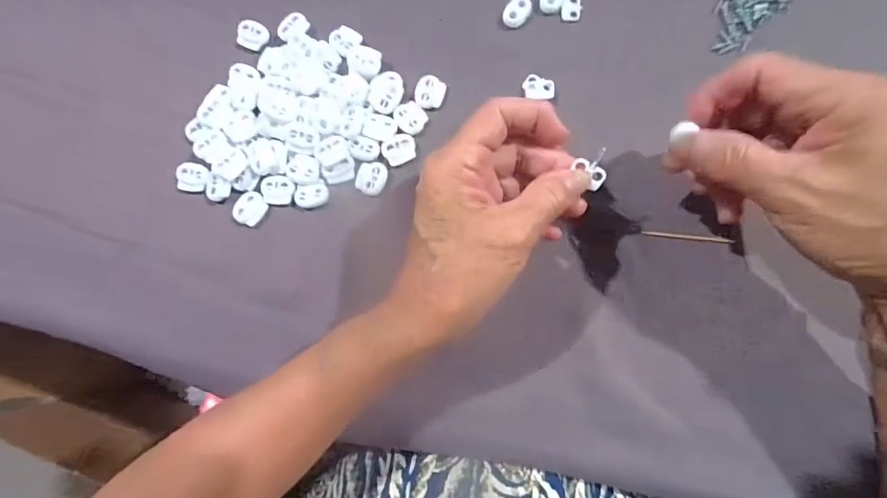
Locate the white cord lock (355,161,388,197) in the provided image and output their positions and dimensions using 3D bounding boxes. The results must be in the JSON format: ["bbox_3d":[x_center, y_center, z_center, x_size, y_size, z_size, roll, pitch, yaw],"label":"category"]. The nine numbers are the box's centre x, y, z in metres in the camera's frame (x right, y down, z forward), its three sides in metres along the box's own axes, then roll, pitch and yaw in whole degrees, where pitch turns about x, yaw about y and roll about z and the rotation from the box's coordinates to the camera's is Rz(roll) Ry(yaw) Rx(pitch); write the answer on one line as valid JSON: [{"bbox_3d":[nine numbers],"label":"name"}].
[{"bbox_3d":[-0.047,-0.046,0.282,0.019,0.004,0.022,8,83,4],"label":"white cord lock"}]

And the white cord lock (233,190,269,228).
[{"bbox_3d":[-0.127,-0.027,0.286,0.018,0.006,0.021,34,86,6],"label":"white cord lock"}]

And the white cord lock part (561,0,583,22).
[{"bbox_3d":[0.087,-0.163,0.294,0.013,0.004,0.018,11,84,4],"label":"white cord lock part"}]

